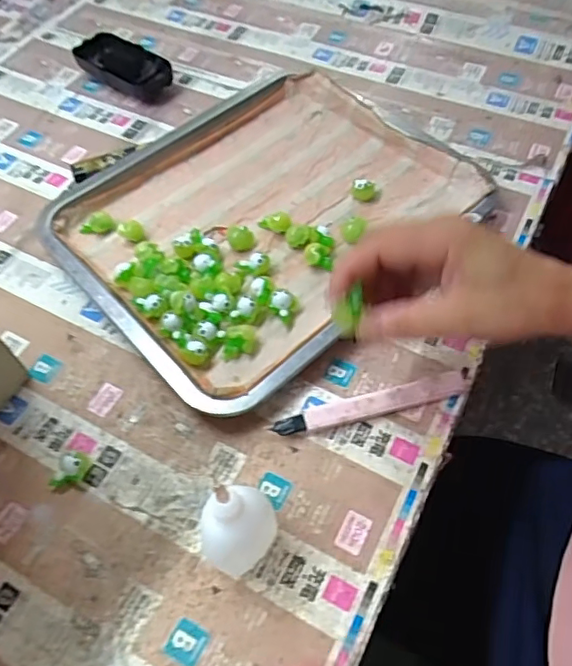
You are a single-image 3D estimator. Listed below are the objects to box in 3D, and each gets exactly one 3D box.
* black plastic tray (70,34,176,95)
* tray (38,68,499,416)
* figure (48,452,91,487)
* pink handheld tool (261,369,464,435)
[{"bbox_3d":[-0.167,-0.276,0.585,0.110,0.025,0.050,28,63,18],"label":"black plastic tray"},{"bbox_3d":[-0.027,-0.104,0.466,0.291,0.029,0.270,-39,65,-20],"label":"tray"},{"bbox_3d":[-0.139,0.086,0.359,0.023,0.015,0.019,-9,58,-4],"label":"figure"},{"bbox_3d":[0.060,0.047,0.376,0.137,0.014,0.017,-13,59,-6],"label":"pink handheld tool"}]

